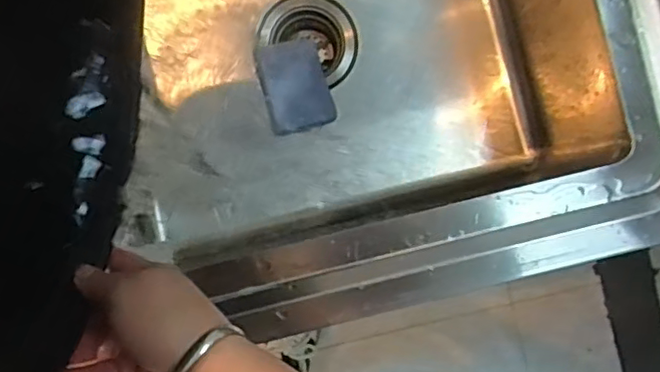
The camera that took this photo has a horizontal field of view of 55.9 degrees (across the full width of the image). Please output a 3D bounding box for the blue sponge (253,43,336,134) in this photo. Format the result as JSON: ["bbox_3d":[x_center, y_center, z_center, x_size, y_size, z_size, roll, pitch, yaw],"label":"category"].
[{"bbox_3d":[-0.040,-0.115,0.706,0.073,0.038,0.103,-17,89,1],"label":"blue sponge"}]

